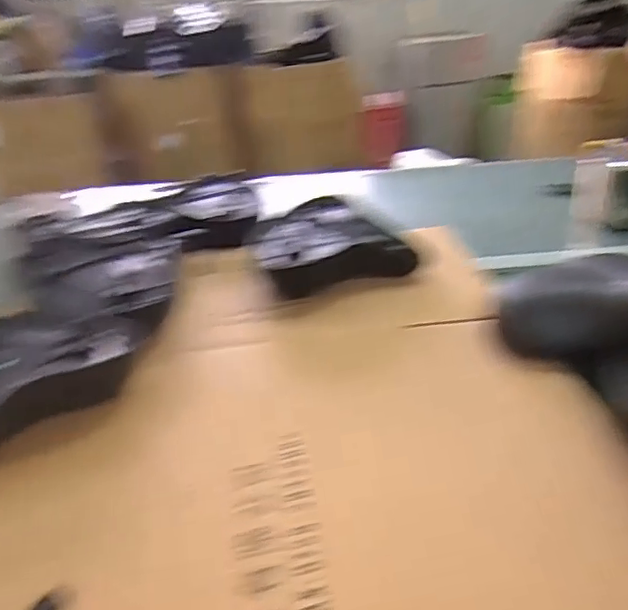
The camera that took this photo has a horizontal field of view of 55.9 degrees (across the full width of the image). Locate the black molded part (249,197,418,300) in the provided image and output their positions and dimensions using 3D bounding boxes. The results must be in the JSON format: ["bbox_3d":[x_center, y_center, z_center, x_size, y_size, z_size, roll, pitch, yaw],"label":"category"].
[{"bbox_3d":[0.010,-0.088,0.916,0.233,0.083,0.179,-15,32,-19],"label":"black molded part"}]

